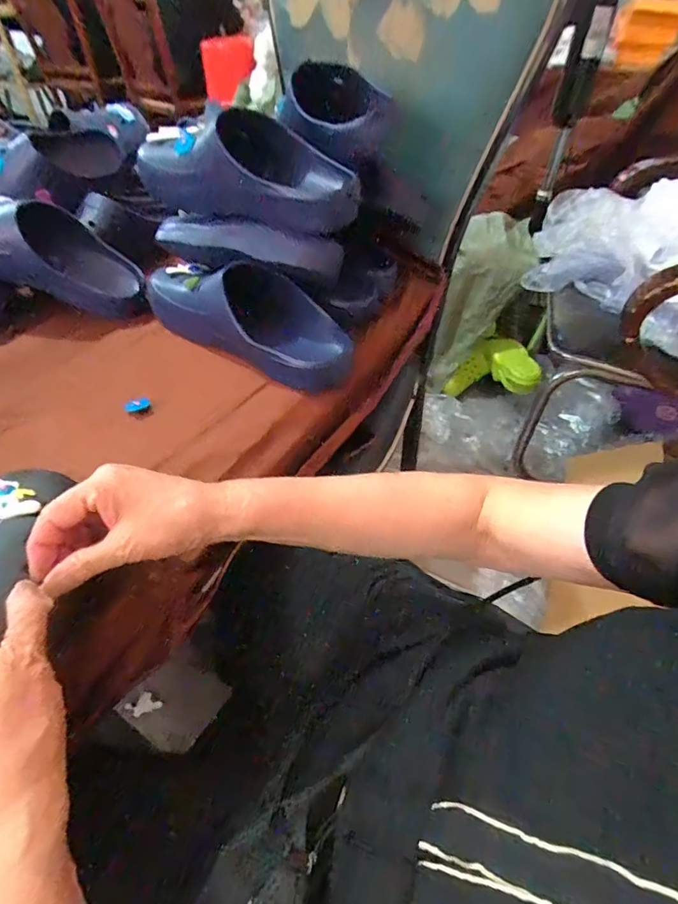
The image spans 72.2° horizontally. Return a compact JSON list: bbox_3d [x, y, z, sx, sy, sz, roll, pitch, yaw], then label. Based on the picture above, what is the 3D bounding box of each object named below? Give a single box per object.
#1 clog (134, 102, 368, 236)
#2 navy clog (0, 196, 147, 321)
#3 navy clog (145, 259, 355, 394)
[{"bbox_3d":[-0.104,-0.328,0.533,0.254,0.077,0.119,26,52,21],"label":"clog"},{"bbox_3d":[-0.388,-0.264,0.586,0.281,0.088,0.097,18,43,-21],"label":"navy clog"},{"bbox_3d":[-0.116,-0.174,0.560,0.282,0.092,0.107,25,51,20],"label":"navy clog"}]

